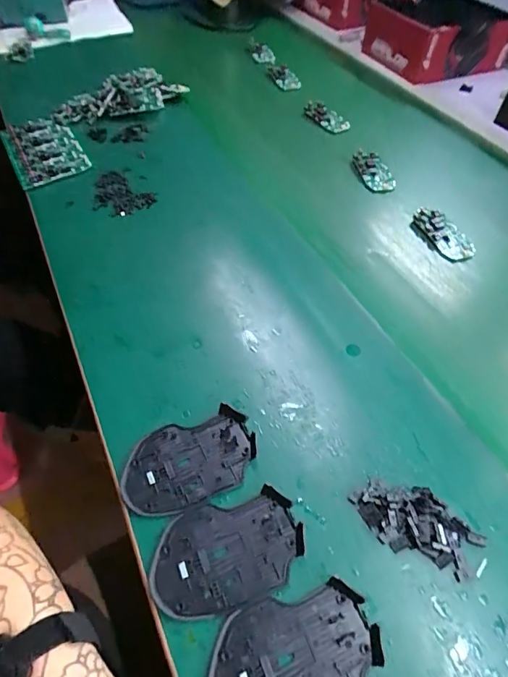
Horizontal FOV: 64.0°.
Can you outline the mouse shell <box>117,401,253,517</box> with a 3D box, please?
[{"bbox_3d":[-0.056,0.106,0.351,0.113,0.010,0.072,-17,56,-13],"label":"mouse shell"}]

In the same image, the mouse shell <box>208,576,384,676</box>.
[{"bbox_3d":[0.026,0.213,0.270,0.113,0.010,0.070,-15,56,-12],"label":"mouse shell"}]

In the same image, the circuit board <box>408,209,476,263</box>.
[{"bbox_3d":[0.248,-0.138,0.528,0.046,0.015,0.090,-26,59,-19],"label":"circuit board"}]

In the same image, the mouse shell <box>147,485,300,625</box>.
[{"bbox_3d":[-0.021,0.161,0.308,0.112,0.012,0.071,-13,55,-10],"label":"mouse shell"}]

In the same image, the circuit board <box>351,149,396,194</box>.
[{"bbox_3d":[0.182,-0.251,0.614,0.049,0.018,0.081,-12,61,-8],"label":"circuit board"}]

